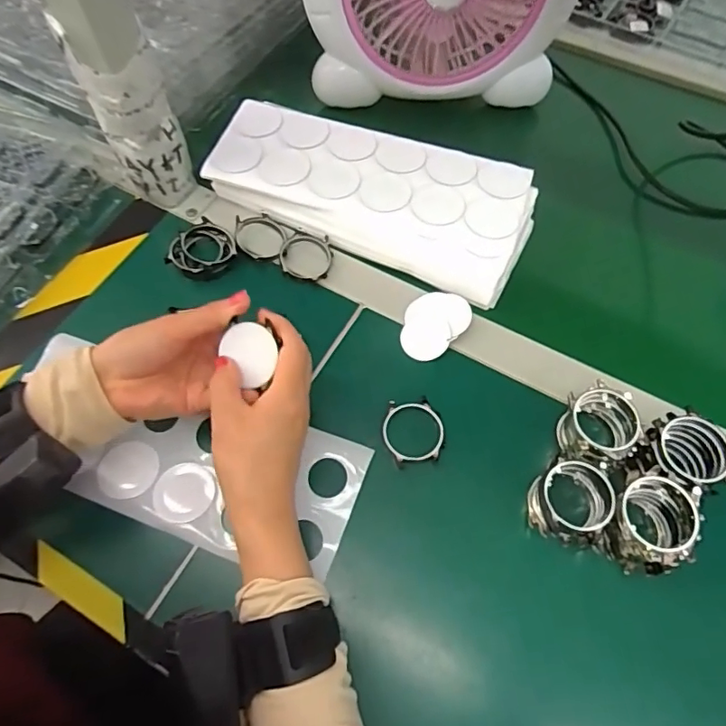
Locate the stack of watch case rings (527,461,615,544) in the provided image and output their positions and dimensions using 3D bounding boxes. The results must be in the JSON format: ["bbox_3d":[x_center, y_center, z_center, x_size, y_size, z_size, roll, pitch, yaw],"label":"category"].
[{"bbox_3d":[0.138,0.094,0.360,0.046,0.042,0.054,36,68,17],"label":"stack of watch case rings"}]

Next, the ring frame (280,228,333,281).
[{"bbox_3d":[-0.051,-0.094,0.481,0.045,0.014,0.050,20,64,10],"label":"ring frame"}]

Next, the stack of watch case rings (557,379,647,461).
[{"bbox_3d":[0.167,0.048,0.383,0.053,0.039,0.049,-21,64,-11],"label":"stack of watch case rings"}]

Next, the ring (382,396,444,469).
[{"bbox_3d":[0.038,0.052,0.404,0.046,0.010,0.049,0,62,0],"label":"ring"}]

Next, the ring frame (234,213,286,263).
[{"bbox_3d":[-0.093,-0.115,0.482,0.042,0.013,0.048,-13,63,-7],"label":"ring frame"}]

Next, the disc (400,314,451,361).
[{"bbox_3d":[0.052,-0.023,0.443,0.039,0.008,0.041,0,63,1],"label":"disc"}]

